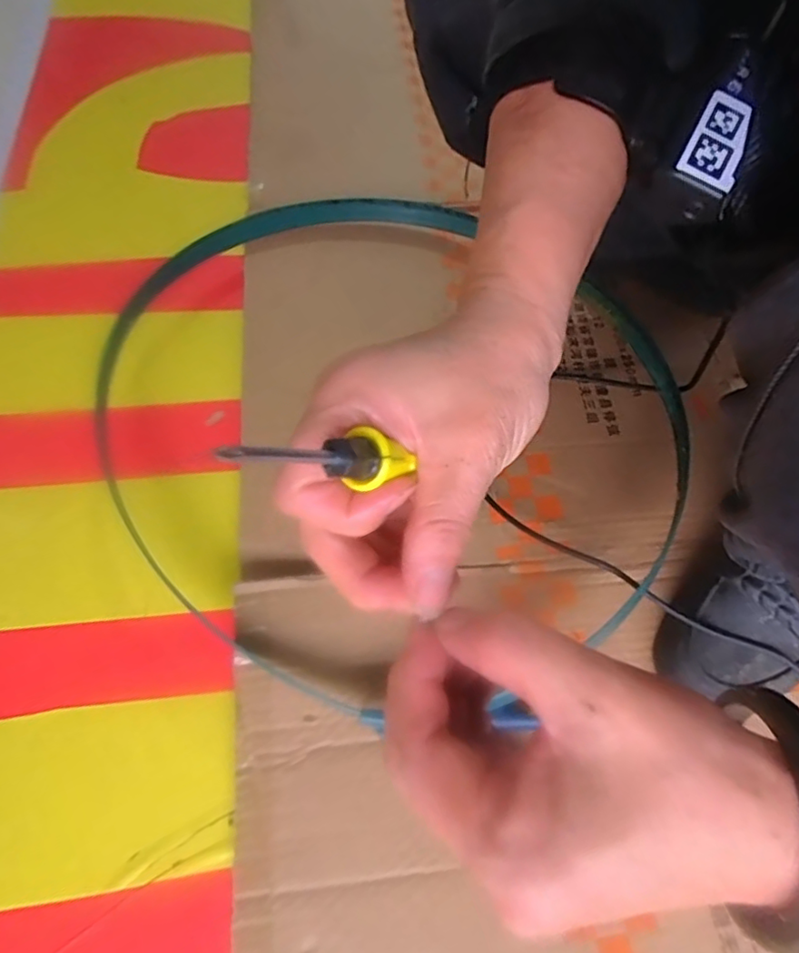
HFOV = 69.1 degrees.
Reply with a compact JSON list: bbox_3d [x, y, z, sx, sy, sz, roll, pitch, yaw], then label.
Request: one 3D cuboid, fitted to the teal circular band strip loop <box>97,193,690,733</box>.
[{"bbox_3d":[-0.015,-0.064,0.508,0.457,0.059,0.526,-34,69,-18],"label":"teal circular band strip loop"}]

